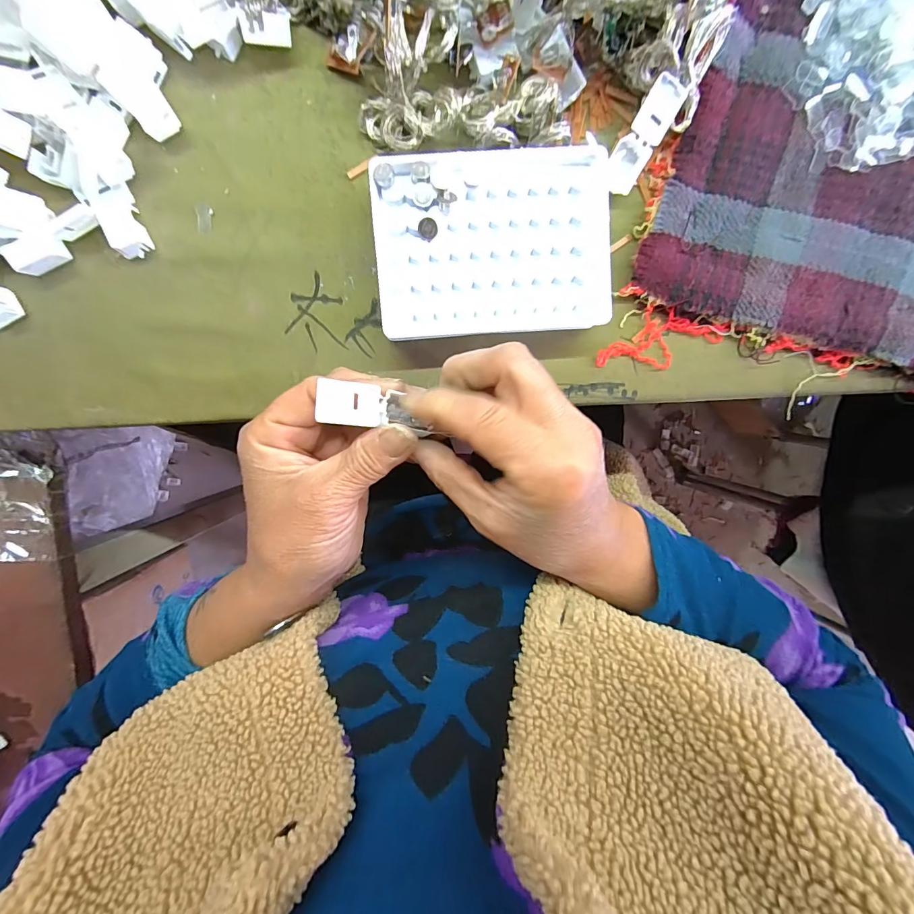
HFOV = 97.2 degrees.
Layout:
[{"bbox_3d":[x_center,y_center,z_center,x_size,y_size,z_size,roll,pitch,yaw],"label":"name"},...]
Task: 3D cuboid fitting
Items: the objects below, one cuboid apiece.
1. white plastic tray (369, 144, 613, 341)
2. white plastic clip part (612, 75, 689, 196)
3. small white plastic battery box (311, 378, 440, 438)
[{"bbox_3d":[0.021,-0.119,0.231,0.129,0.024,0.095,-4,97,-2],"label":"white plastic tray"},{"bbox_3d":[0.107,-0.184,0.232,0.020,0.007,0.059,28,113,-3],"label":"white plastic clip part"},{"bbox_3d":[-0.037,-0.022,0.189,0.053,0.012,0.018,12,95,-29],"label":"small white plastic battery box"}]

